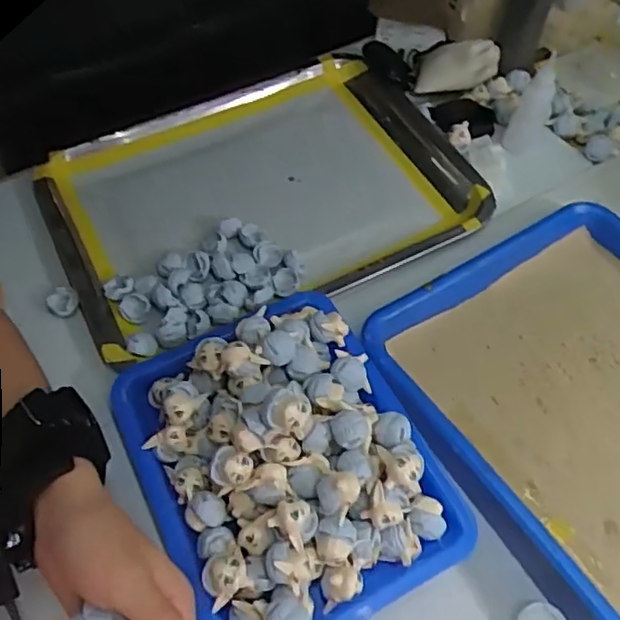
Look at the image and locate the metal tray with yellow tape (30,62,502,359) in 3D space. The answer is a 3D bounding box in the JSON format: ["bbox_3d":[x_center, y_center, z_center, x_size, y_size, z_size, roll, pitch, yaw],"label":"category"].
[{"bbox_3d":[-0.045,-0.103,0.544,0.342,0.031,0.249,-26,60,-16],"label":"metal tray with yellow tape"}]

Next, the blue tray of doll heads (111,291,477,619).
[{"bbox_3d":[-0.021,0.088,0.394,0.173,0.061,0.219,-24,60,-15],"label":"blue tray of doll heads"}]

